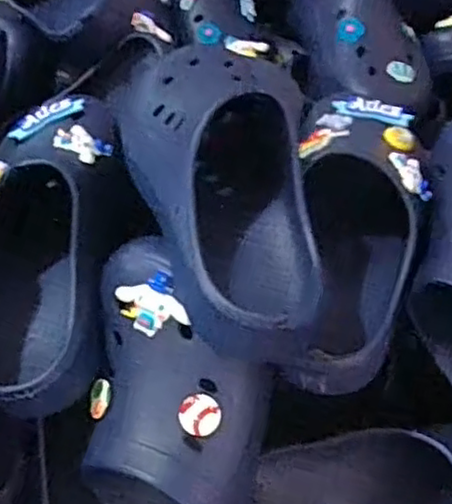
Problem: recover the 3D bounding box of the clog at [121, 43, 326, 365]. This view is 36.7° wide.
[{"bbox_3d":[-0.003,-0.060,0.450,0.114,0.079,0.255,-12,63,-9],"label":"clog"}]

